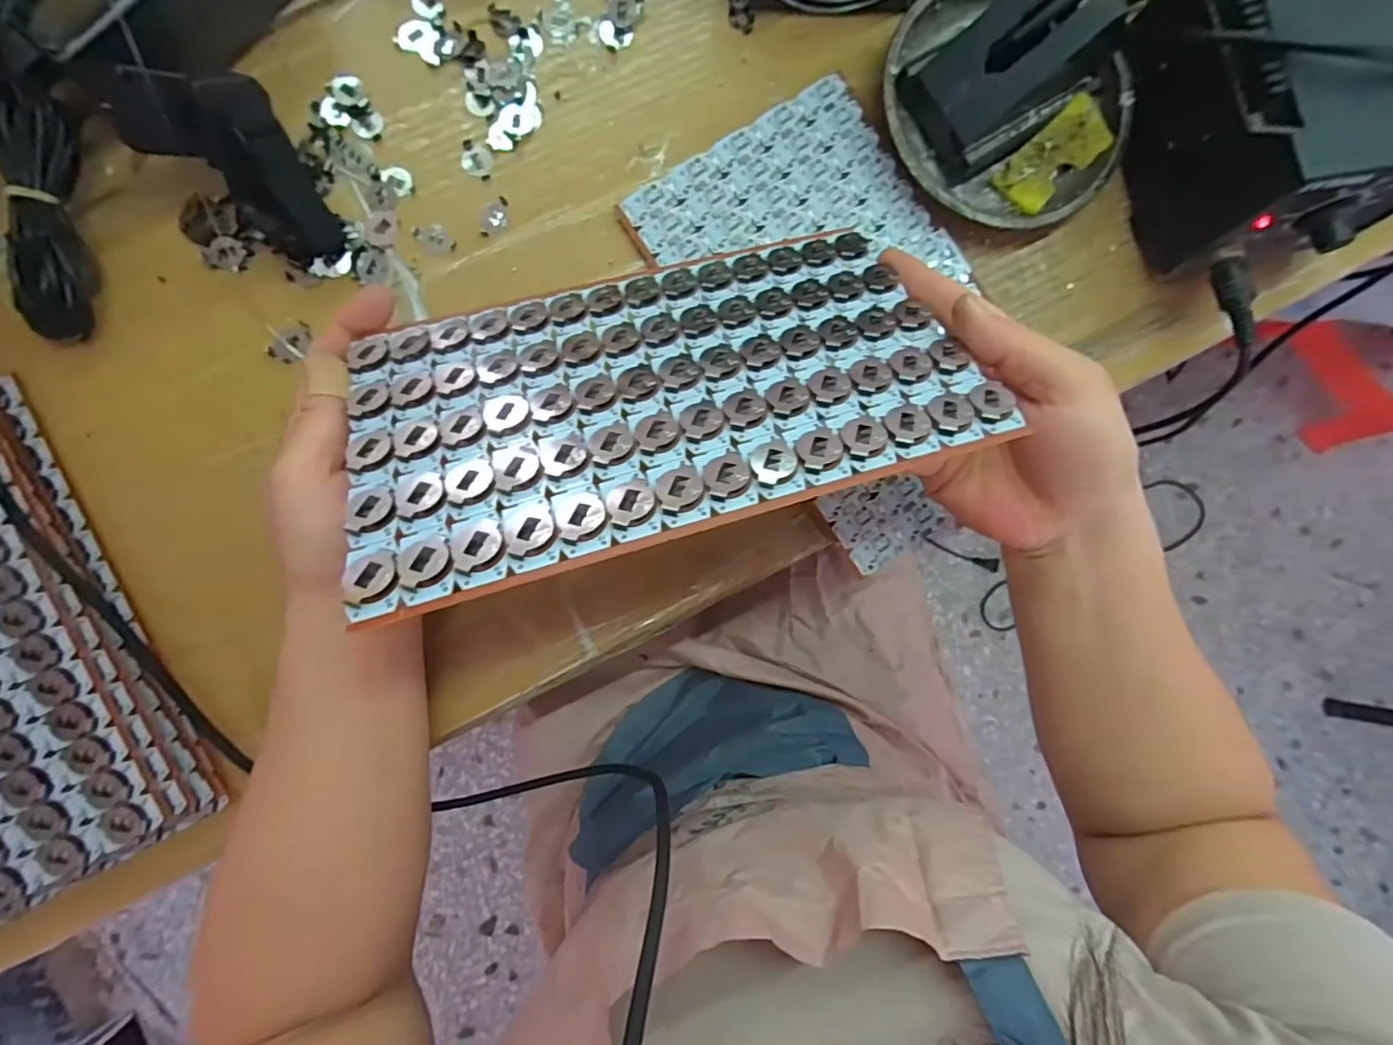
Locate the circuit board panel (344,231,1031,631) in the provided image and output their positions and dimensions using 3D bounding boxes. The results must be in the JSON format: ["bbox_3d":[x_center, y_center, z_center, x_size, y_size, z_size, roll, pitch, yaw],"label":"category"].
[{"bbox_3d":[-0.016,-0.058,0.248,0.241,0.005,0.145,-16,56,-8],"label":"circuit board panel"}]

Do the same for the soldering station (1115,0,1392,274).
[{"bbox_3d":[0.312,-0.220,0.324,0.119,0.097,0.147,-9,88,-5],"label":"soldering station"}]

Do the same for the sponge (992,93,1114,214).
[{"bbox_3d":[0.207,-0.211,0.349,0.061,0.016,0.032,-40,91,12],"label":"sponge"}]

